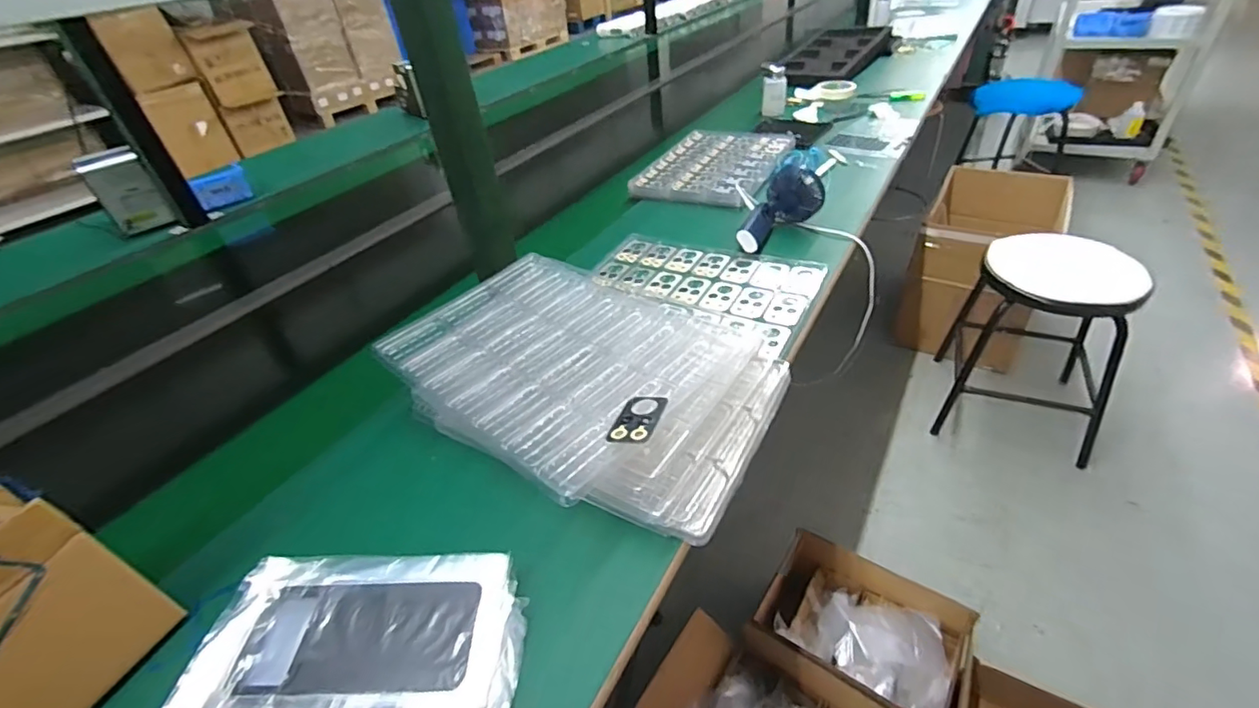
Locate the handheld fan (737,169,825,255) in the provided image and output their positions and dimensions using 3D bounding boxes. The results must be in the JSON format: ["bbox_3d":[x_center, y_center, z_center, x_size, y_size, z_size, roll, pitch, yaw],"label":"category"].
[{"bbox_3d":[0.235,-0.215,0.821,0.090,0.071,0.187,14,43,25],"label":"handheld fan"}]

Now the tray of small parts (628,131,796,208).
[{"bbox_3d":[0.174,-0.375,1.065,0.238,0.025,0.323,14,43,25],"label":"tray of small parts"}]

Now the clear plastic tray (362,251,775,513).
[{"bbox_3d":[-0.070,-0.007,0.561,0.317,0.025,0.260,27,50,35],"label":"clear plastic tray"}]

